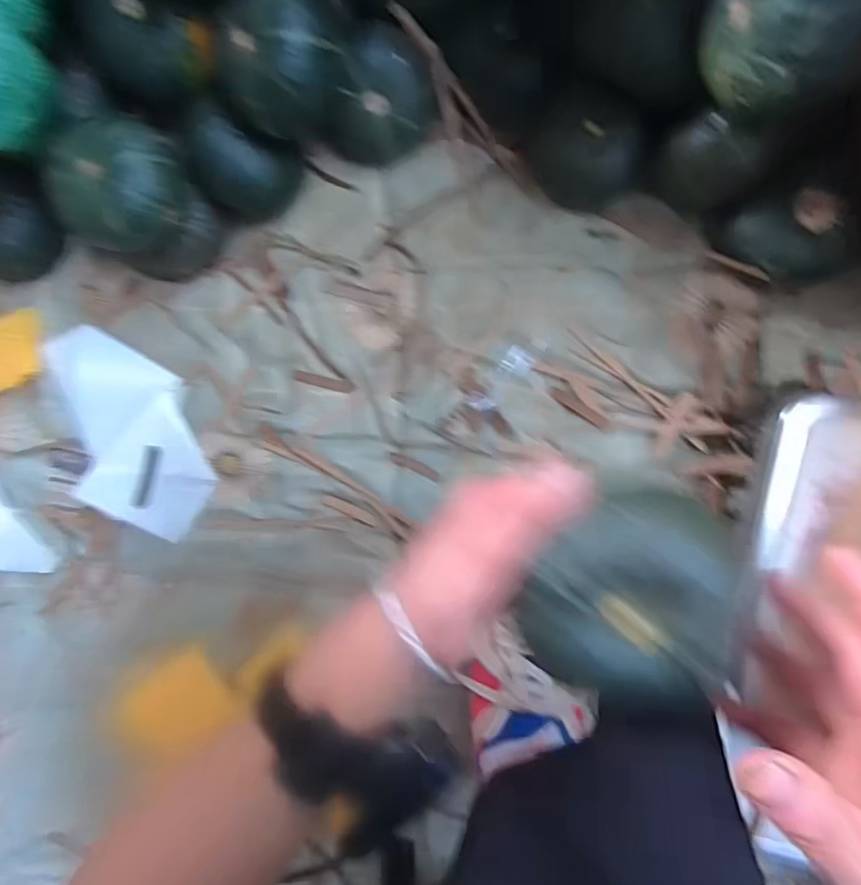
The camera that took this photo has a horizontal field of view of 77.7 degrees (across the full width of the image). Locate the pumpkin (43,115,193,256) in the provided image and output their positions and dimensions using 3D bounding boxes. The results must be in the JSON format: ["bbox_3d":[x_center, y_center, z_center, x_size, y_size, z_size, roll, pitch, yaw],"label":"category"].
[{"bbox_3d":[-0.244,-0.203,0.430,0.091,0.067,0.099,28,98,7],"label":"pumpkin"}]

